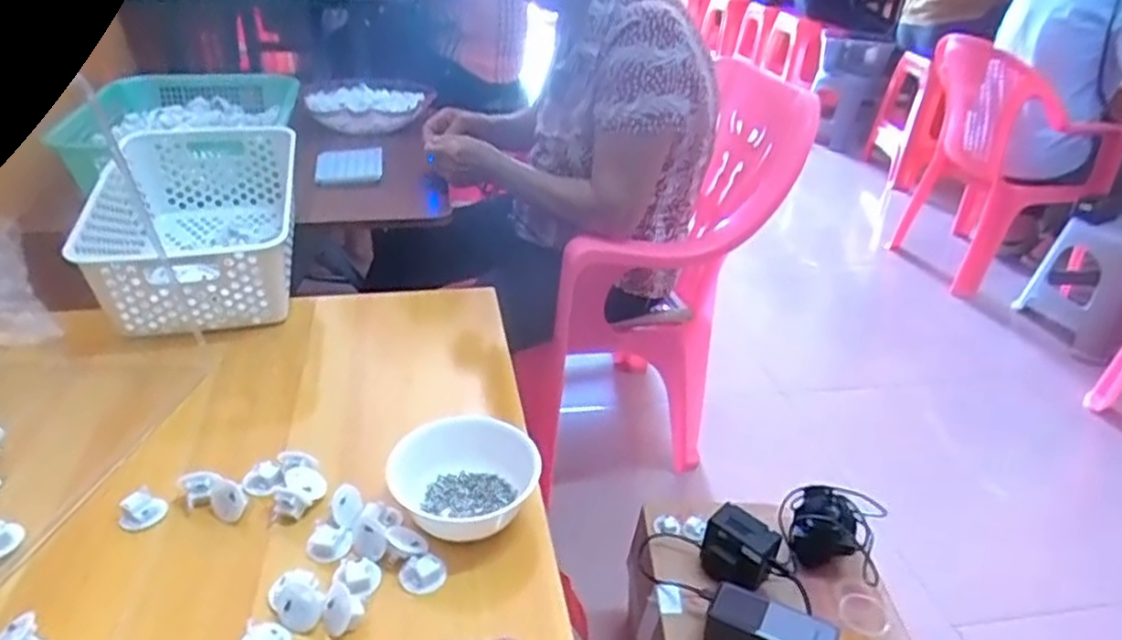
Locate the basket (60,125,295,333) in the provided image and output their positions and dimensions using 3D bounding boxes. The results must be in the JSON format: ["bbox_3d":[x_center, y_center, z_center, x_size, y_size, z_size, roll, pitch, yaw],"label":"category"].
[{"bbox_3d":[-0.418,-0.106,0.853,0.203,0.133,0.327,-4,32,-13],"label":"basket"}]

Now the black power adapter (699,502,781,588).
[{"bbox_3d":[0.209,0.271,0.862,0.081,0.078,0.052,25,37,32],"label":"black power adapter"}]

